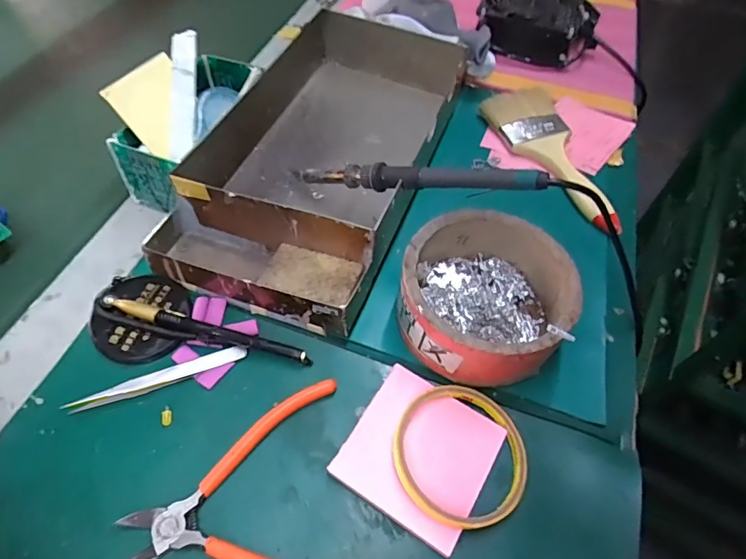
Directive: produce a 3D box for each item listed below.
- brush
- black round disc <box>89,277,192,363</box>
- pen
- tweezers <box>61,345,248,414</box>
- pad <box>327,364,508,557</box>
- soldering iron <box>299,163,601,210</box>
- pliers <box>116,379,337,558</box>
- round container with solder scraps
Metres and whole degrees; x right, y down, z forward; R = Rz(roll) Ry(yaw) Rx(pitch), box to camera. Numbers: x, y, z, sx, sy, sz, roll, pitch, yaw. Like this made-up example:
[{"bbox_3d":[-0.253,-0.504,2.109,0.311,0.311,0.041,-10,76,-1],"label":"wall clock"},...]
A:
[{"bbox_3d":[0.183,-0.124,0.470,0.065,0.023,0.190,-18,58,-15],"label":"brush"},{"bbox_3d":[-0.166,0.026,0.347,0.064,0.009,0.066,5,61,-9],"label":"black round disc"},{"bbox_3d":[-0.118,0.037,0.342,0.148,0.018,0.013,15,55,7],"label":"pen"},{"bbox_3d":[-0.144,0.066,0.328,0.114,0.009,0.013,-19,58,-16],"label":"tweezers"},{"bbox_3d":[0.030,0.109,0.307,0.085,0.012,0.084,28,58,16],"label":"pad"},{"bbox_3d":[0.031,-0.074,0.357,0.225,0.019,0.017,8,52,28],"label":"soldering iron"},{"bbox_3d":[-0.075,0.133,0.286,0.135,0.007,0.123,-11,56,-11],"label":"pliers"},{"bbox_3d":[0.080,0.012,0.350,0.117,0.050,0.120,1,54,-2],"label":"round container with solder scraps"}]

